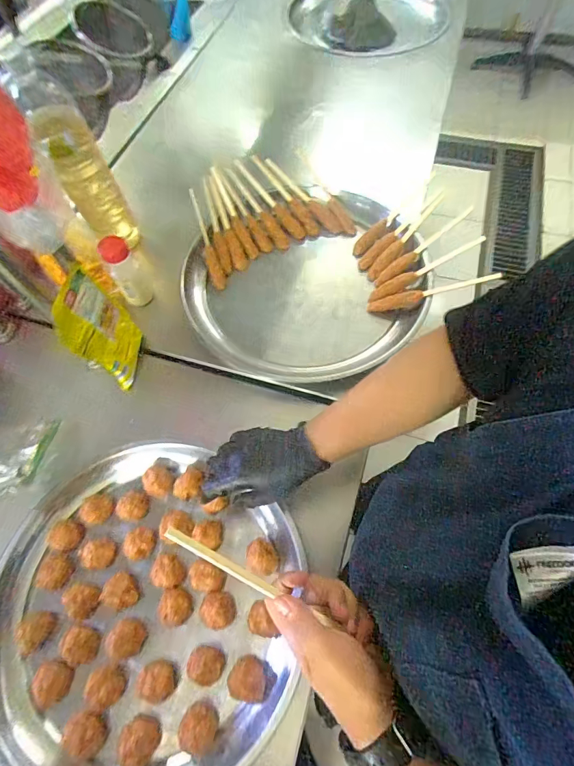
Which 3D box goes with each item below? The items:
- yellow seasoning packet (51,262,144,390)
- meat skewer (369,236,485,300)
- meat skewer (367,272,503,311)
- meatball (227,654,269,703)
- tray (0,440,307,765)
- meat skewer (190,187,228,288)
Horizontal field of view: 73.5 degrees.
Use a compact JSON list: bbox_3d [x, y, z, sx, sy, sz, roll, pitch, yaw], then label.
[{"bbox_3d":[-0.281,-0.086,0.591,0.019,0.155,0.119,-12,53,23],"label":"yellow seasoning packet"},{"bbox_3d":[0.237,-0.195,0.662,0.206,0.019,0.027,-26,65,13],"label":"meat skewer"},{"bbox_3d":[0.236,-0.149,0.635,0.203,0.021,0.026,-11,62,20],"label":"meat skewer"},{"bbox_3d":[-0.043,0.343,0.446,0.047,0.036,0.044,-1,64,2],"label":"meatball"},{"bbox_3d":[-0.178,0.267,0.485,0.367,0.052,0.367,-1,64,2],"label":"tray"},{"bbox_3d":[-0.151,-0.270,0.724,0.026,0.019,0.212,-16,79,-8],"label":"meat skewer"}]

